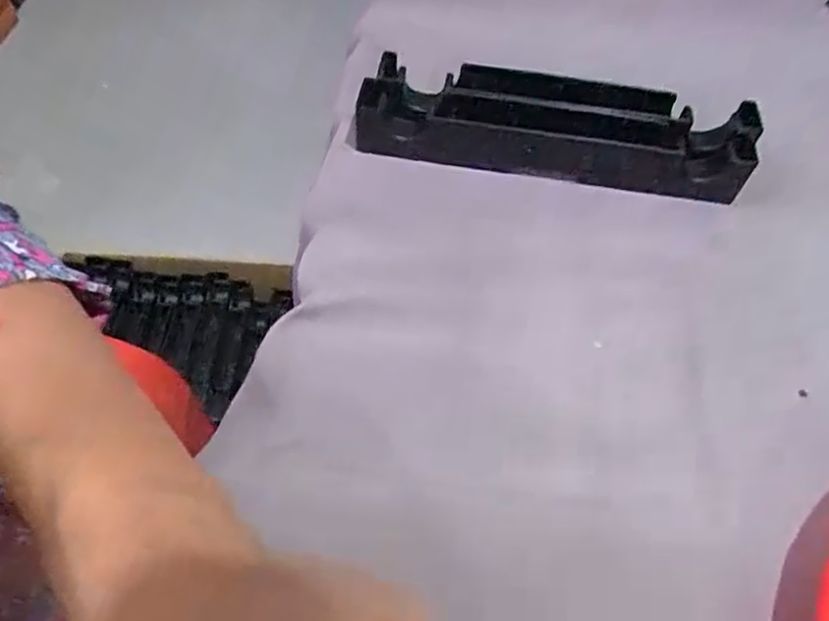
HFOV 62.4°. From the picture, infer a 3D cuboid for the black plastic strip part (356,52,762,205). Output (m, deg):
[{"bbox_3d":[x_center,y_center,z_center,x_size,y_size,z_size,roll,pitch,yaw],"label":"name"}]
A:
[{"bbox_3d":[0.073,-0.096,0.357,0.202,0.035,0.050,11,54,3],"label":"black plastic strip part"}]

